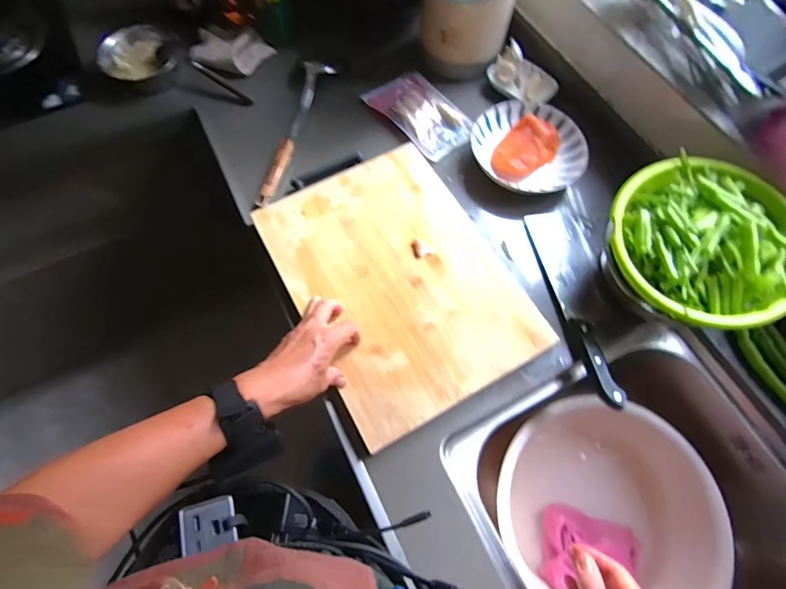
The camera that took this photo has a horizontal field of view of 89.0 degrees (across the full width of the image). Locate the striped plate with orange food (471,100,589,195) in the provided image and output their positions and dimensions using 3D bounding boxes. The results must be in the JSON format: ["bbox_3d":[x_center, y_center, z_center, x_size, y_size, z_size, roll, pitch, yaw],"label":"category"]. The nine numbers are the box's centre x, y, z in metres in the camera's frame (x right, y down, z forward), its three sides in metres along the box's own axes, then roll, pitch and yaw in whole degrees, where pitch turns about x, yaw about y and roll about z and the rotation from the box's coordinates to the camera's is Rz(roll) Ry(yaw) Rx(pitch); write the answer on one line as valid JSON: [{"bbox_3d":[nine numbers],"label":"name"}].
[{"bbox_3d":[0.216,-0.237,0.641,0.173,0.033,0.157,23,70,8],"label":"striped plate with orange food"}]

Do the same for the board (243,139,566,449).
[{"bbox_3d":[0.004,-0.028,0.552,0.276,0.011,0.375,-27,71,-11],"label":"board"}]

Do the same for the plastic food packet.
[{"bbox_3d":[0.047,-0.310,0.677,0.106,0.013,0.176,-36,73,-14],"label":"plastic food packet"}]

